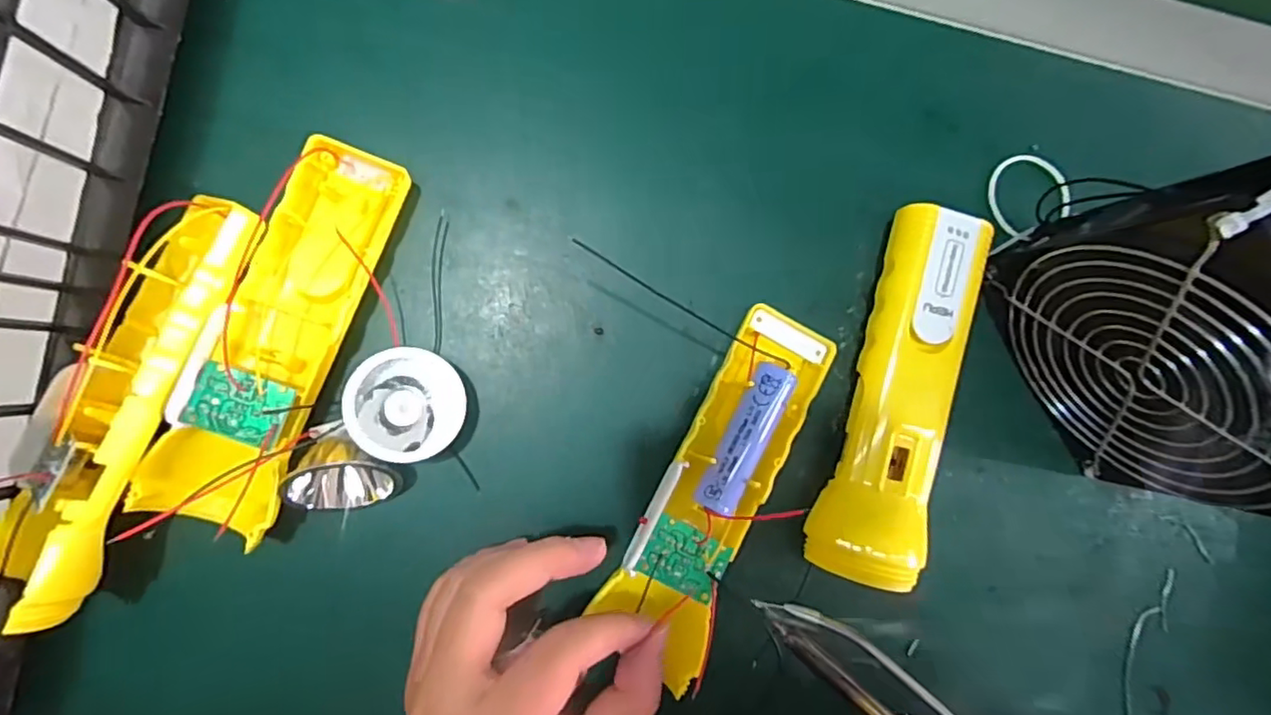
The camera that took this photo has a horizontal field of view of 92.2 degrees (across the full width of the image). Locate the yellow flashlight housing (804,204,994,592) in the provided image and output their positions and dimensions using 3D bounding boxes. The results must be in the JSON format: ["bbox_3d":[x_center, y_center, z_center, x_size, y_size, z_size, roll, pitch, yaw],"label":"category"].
[{"bbox_3d":[0.117,0.016,0.276,0.044,0.033,0.162,16,86,-5],"label":"yellow flashlight housing"}]

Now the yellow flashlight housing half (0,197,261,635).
[{"bbox_3d":[-0.198,0.012,0.233,0.051,0.039,0.163,22,86,-4],"label":"yellow flashlight housing half"}]

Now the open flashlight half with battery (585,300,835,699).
[{"bbox_3d":[0.036,0.053,0.260,0.048,0.023,0.155,28,80,-8],"label":"open flashlight half with battery"}]

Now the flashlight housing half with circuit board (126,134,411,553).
[{"bbox_3d":[-0.141,-0.011,0.248,0.050,0.029,0.160,22,85,-4],"label":"flashlight housing half with circuit board"}]

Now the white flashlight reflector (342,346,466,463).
[{"bbox_3d":[-0.096,0.021,0.254,0.044,0.023,0.044,5,78,-27],"label":"white flashlight reflector"}]

